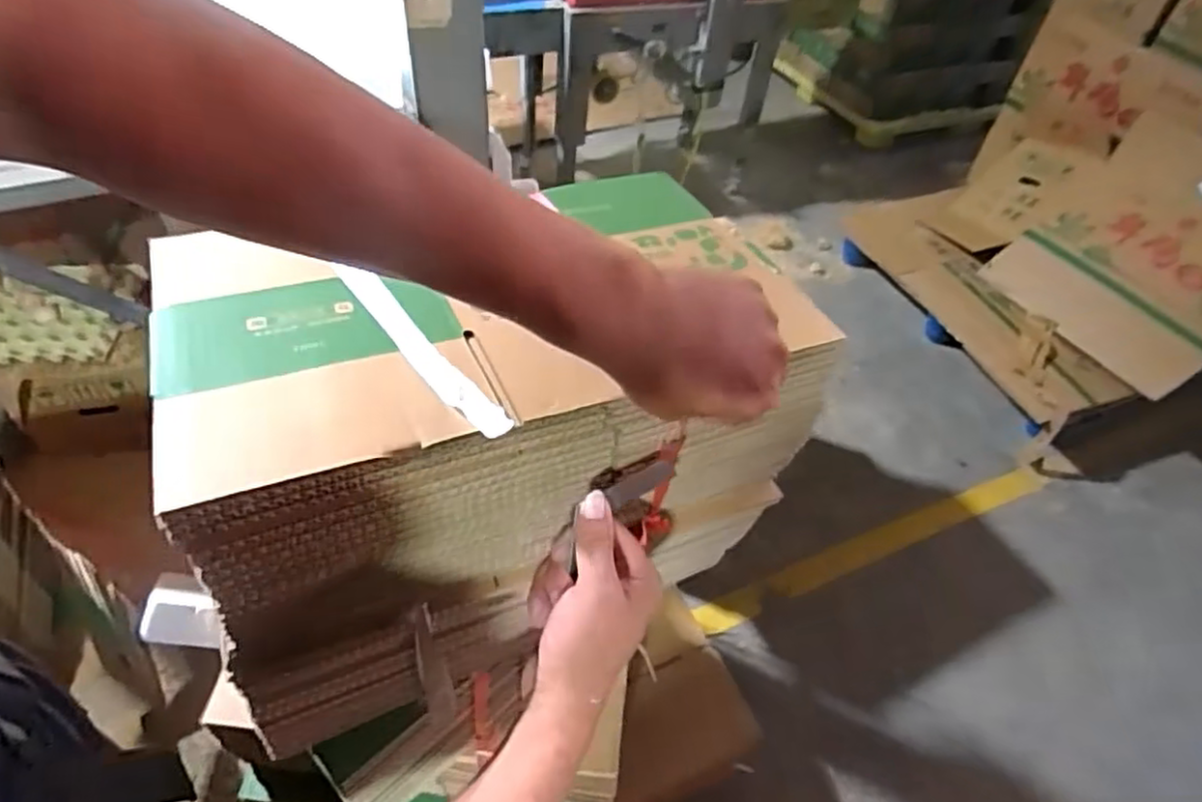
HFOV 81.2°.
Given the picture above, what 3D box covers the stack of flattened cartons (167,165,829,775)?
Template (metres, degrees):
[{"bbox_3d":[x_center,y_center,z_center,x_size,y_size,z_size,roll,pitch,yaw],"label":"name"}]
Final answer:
[{"bbox_3d":[-0.072,0.045,0.561,0.420,0.274,0.190,-16,51,-18],"label":"stack of flattened cartons"}]

